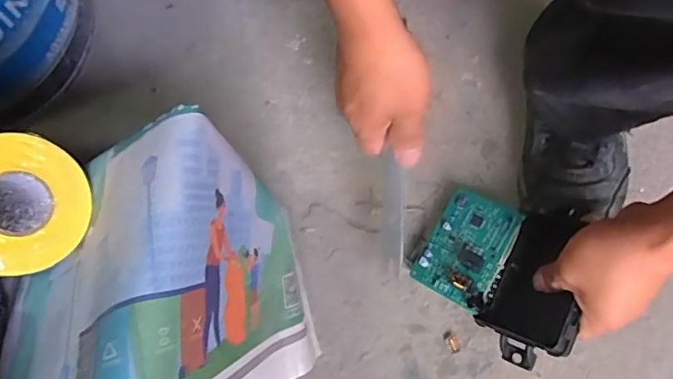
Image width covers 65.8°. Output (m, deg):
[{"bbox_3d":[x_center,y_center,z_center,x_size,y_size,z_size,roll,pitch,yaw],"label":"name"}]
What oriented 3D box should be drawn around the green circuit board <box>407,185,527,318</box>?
[{"bbox_3d":[0.119,0.052,0.469,0.073,0.007,0.097,29,81,26],"label":"green circuit board"}]

